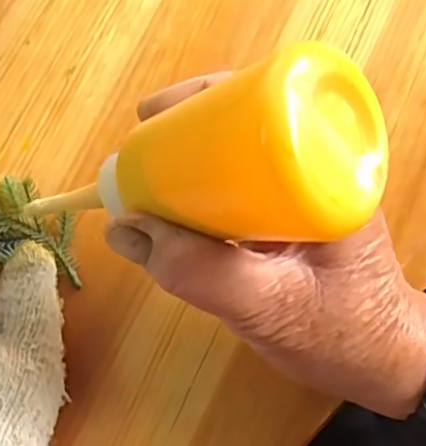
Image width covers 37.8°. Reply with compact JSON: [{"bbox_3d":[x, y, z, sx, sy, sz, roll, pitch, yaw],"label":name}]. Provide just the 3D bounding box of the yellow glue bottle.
[{"bbox_3d":[-0.006,-0.016,0.193,0.104,0.046,0.051,-10,71,34],"label":"yellow glue bottle"}]

